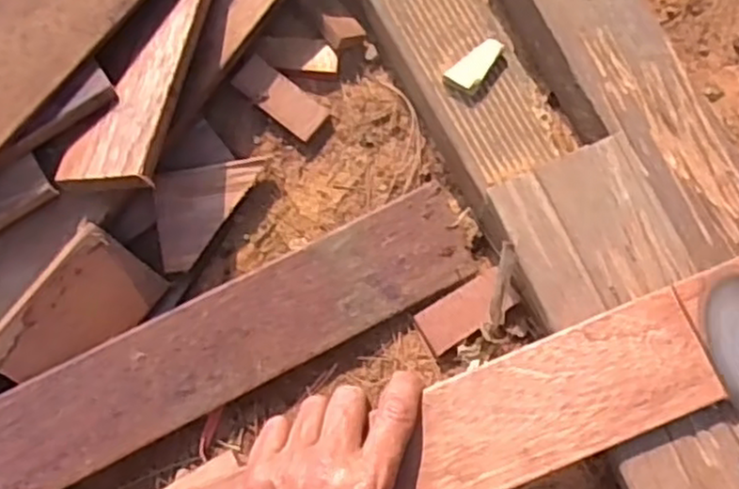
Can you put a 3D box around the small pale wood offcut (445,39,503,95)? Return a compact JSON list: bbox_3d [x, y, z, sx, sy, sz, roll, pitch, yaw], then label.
[{"bbox_3d":[0.069,-0.113,0.455,0.042,0.011,0.020,-42,79,-9],"label":"small pale wood offcut"}]

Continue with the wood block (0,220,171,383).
[{"bbox_3d":[-0.179,0.044,0.437,0.097,0.011,0.063,-52,124,-7],"label":"wood block"}]

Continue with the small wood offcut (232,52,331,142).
[{"bbox_3d":[-0.060,-0.099,0.486,0.064,0.013,0.028,39,79,-2],"label":"small wood offcut"}]

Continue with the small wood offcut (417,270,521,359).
[{"bbox_3d":[0.062,0.042,0.455,0.063,0.012,0.029,-32,77,-8],"label":"small wood offcut"}]

